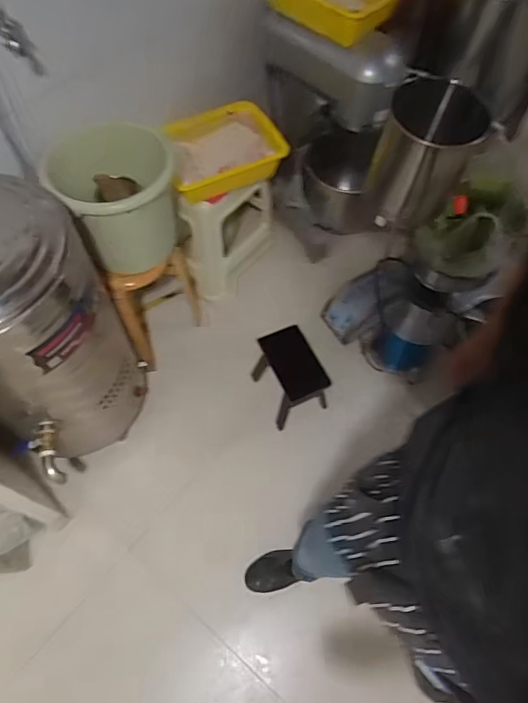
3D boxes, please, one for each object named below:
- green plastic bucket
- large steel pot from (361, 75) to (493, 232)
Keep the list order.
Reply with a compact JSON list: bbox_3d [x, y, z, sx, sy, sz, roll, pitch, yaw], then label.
[{"bbox_3d":[-0.381,-0.411,1.254,0.280,0.329,0.272,0,62,0],"label":"green plastic bucket"},{"bbox_3d":[0.351,-0.438,1.059,0.219,0.223,0.230,0,62,0],"label":"large steel pot"}]

